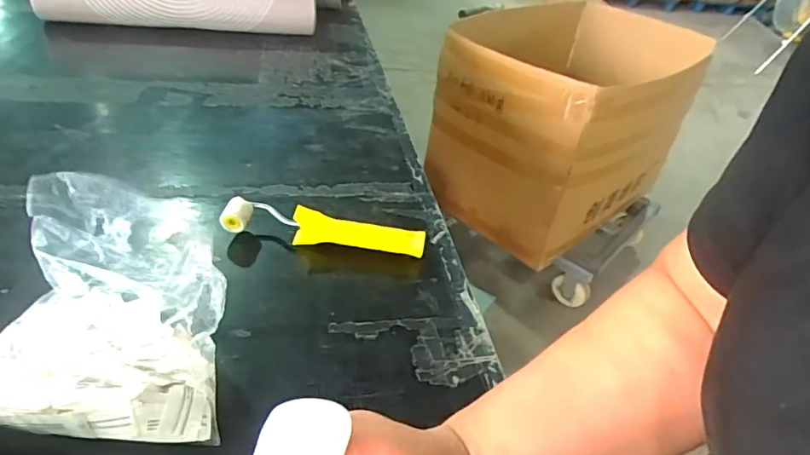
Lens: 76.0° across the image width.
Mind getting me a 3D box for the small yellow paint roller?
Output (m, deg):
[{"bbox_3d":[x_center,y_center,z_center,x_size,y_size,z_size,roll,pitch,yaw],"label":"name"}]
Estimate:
[{"bbox_3d":[-0.080,-0.002,0.525,0.198,0.037,0.035,7,37,-2],"label":"small yellow paint roller"}]

